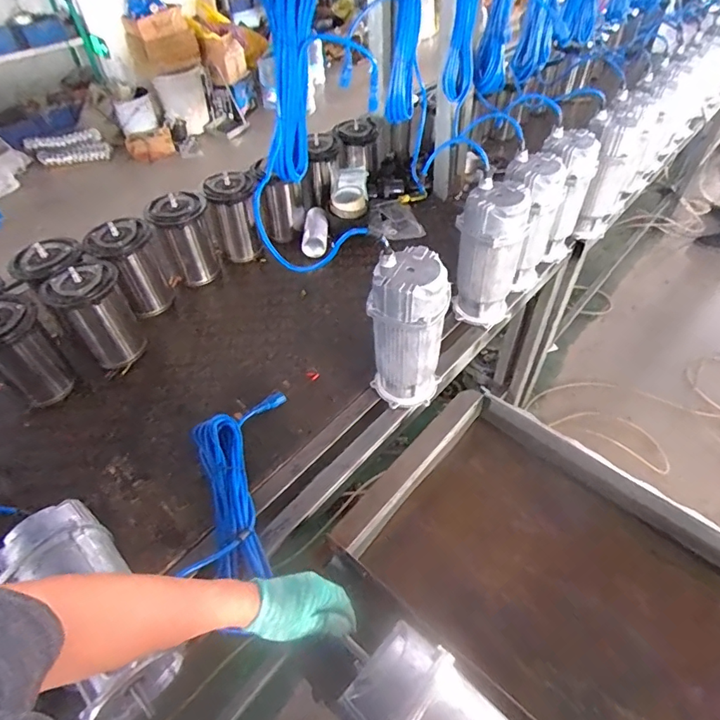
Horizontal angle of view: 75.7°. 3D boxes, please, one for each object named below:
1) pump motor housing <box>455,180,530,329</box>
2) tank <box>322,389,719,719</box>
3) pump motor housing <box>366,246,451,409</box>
[{"bbox_3d":[0.275,-0.220,1.006,0.140,0.290,0.123,10,49,11],"label":"pump motor housing"},{"bbox_3d":[0.348,0.424,0.732,0.746,0.187,0.517,32,57,28],"label":"tank"},{"bbox_3d":[0.086,-0.040,0.862,0.133,0.310,0.114,2,48,5],"label":"pump motor housing"}]

